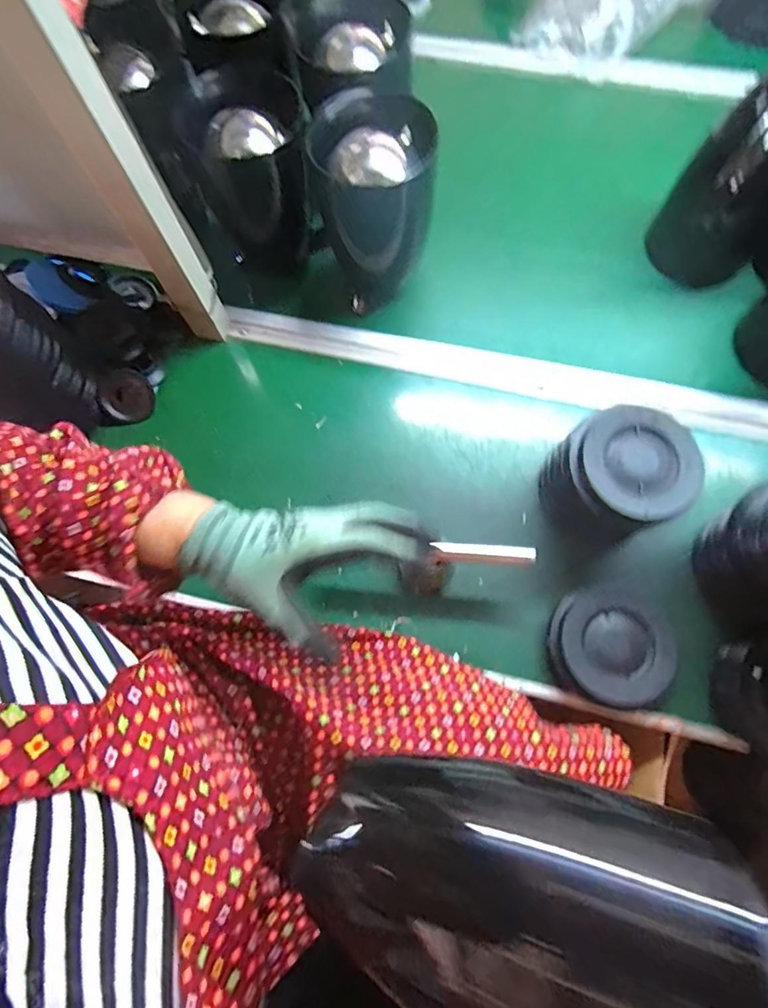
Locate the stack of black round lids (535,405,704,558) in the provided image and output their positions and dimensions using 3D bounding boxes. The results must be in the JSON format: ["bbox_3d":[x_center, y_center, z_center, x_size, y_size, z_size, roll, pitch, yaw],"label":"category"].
[{"bbox_3d":[0.234,-0.022,0.504,0.114,0.109,0.120,-19,73,-4],"label":"stack of black round lids"}]

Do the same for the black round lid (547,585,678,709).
[{"bbox_3d":[0.225,0.141,0.495,0.112,0.028,0.108,-1,72,2],"label":"black round lid"}]

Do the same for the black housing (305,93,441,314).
[{"bbox_3d":[-0.005,-0.334,0.571,0.124,0.181,0.125,-19,73,-4],"label":"black housing"}]

